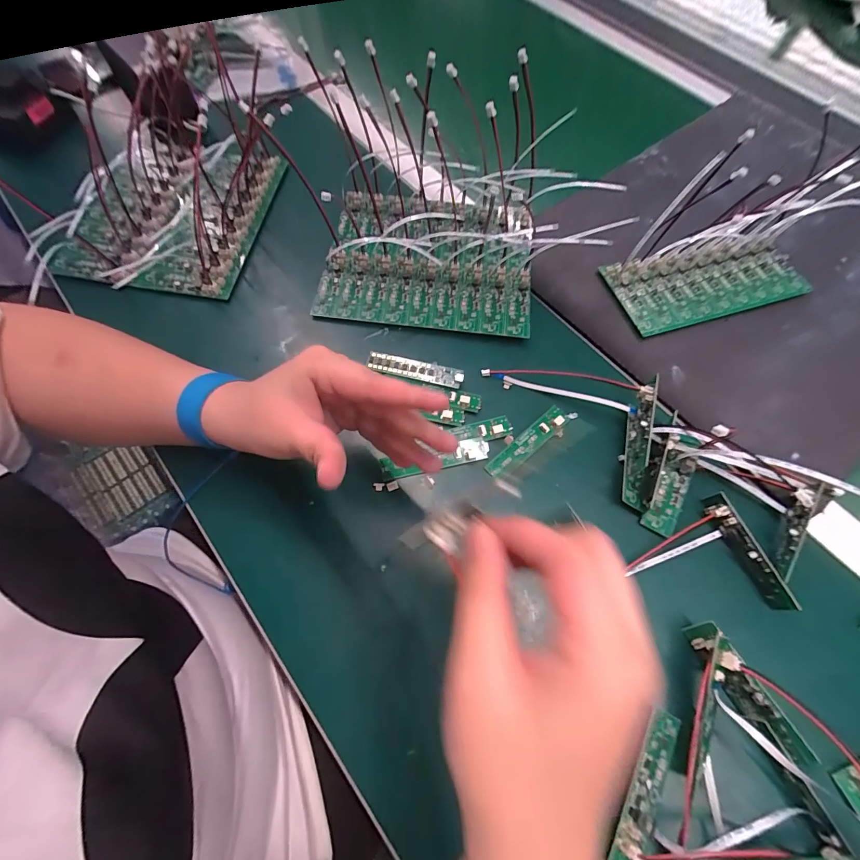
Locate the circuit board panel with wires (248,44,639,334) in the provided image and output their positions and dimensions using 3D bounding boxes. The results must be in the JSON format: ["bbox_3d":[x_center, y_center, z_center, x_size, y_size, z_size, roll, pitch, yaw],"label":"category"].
[{"bbox_3d":[0.000,-0.196,0.333,0.198,0.135,0.167,8,66,1],"label":"circuit board panel with wires"}]

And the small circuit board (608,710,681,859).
[{"bbox_3d":[0.128,0.208,0.228,0.020,0.011,0.081,26,67,9],"label":"small circuit board"}]

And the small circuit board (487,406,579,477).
[{"bbox_3d":[0.083,0.008,0.319,0.089,0.012,0.020,-37,72,-17],"label":"small circuit board"}]

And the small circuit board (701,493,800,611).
[{"bbox_3d":[0.225,0.086,0.282,0.014,0.018,0.082,-24,69,-13],"label":"small circuit board"}]

